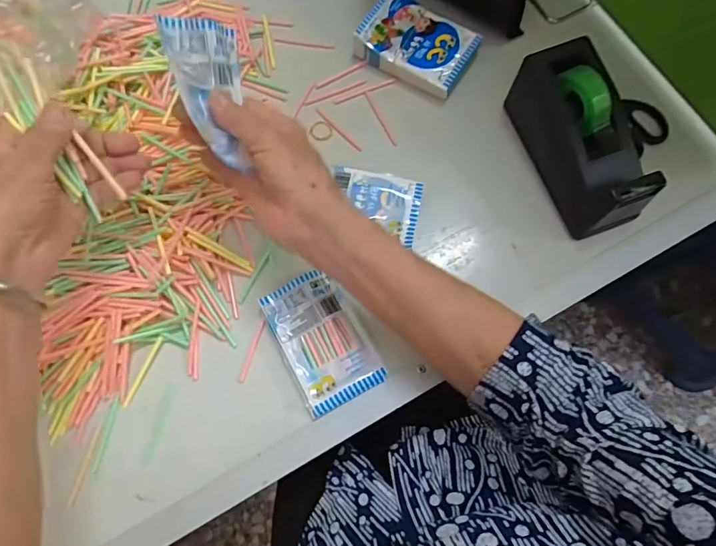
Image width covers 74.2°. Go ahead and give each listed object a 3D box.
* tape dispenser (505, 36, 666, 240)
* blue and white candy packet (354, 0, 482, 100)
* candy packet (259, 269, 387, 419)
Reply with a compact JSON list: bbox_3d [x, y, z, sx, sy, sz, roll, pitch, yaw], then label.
[{"bbox_3d":[0.189,-0.115,0.394,0.056,0.077,0.150,-20,75,-5],"label":"tape dispenser"},{"bbox_3d":[0.058,-0.221,0.462,0.104,0.032,0.072,32,77,8],"label":"blue and white candy packet"},{"bbox_3d":[-0.029,0.055,0.396,0.069,0.019,0.106,-25,76,-7],"label":"candy packet"}]

